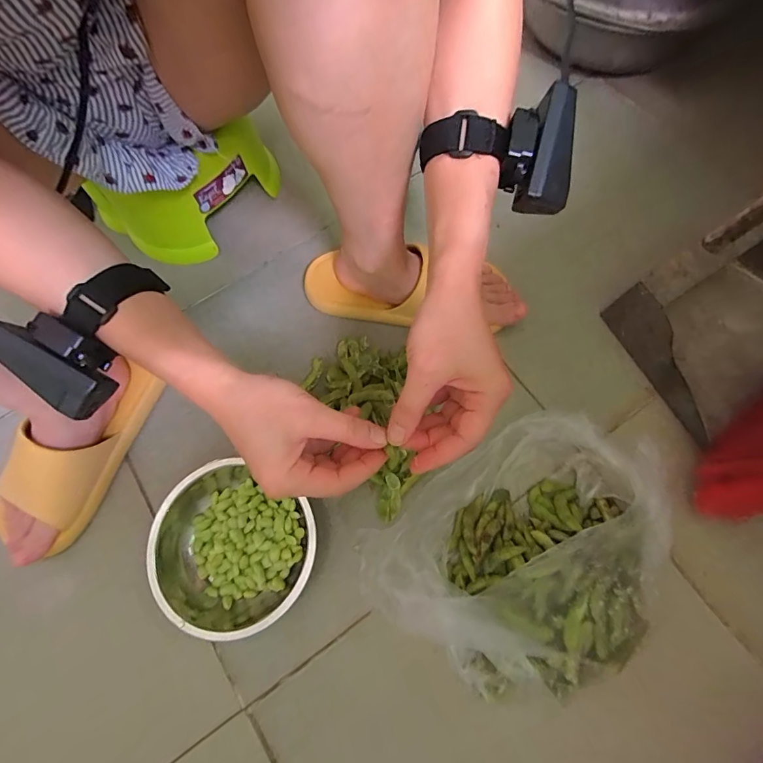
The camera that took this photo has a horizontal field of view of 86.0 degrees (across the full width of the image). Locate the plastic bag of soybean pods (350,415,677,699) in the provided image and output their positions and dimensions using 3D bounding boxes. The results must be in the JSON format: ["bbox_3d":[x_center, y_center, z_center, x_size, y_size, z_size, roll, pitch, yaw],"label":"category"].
[{"bbox_3d":[0.127,0.160,0.366,0.256,0.074,0.208,-31,72,-8],"label":"plastic bag of soybean pods"}]

